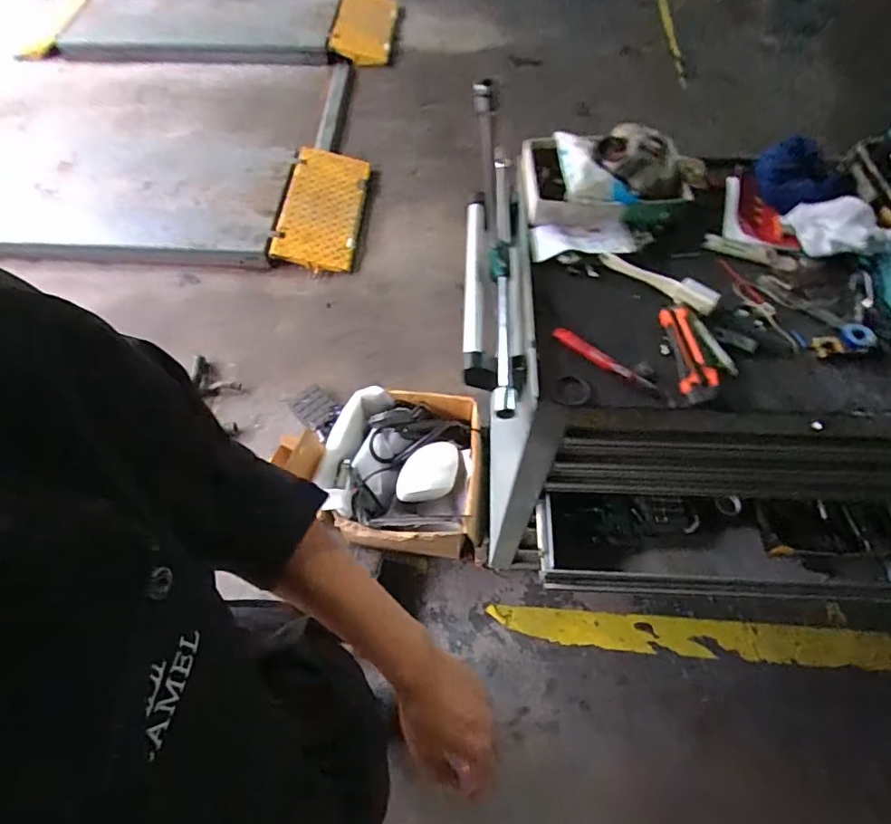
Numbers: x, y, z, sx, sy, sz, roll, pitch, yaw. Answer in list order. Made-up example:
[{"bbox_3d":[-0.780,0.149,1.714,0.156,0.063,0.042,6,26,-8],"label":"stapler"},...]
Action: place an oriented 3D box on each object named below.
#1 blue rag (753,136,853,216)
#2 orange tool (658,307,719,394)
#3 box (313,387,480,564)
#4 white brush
[{"bbox_3d":[0.508,-0.343,0.751,0.071,0.062,0.126,-19,62,-10],"label":"blue rag"},{"bbox_3d":[0.303,-0.083,0.649,0.044,0.010,0.127,-11,57,17],"label":"orange tool"},{"bbox_3d":[-0.127,0.176,1.523,0.440,0.246,0.463,2,61,1],"label":"box"},{"bbox_3d":[0.290,-0.184,0.706,0.163,0.027,0.031,38,67,19],"label":"white brush"}]

